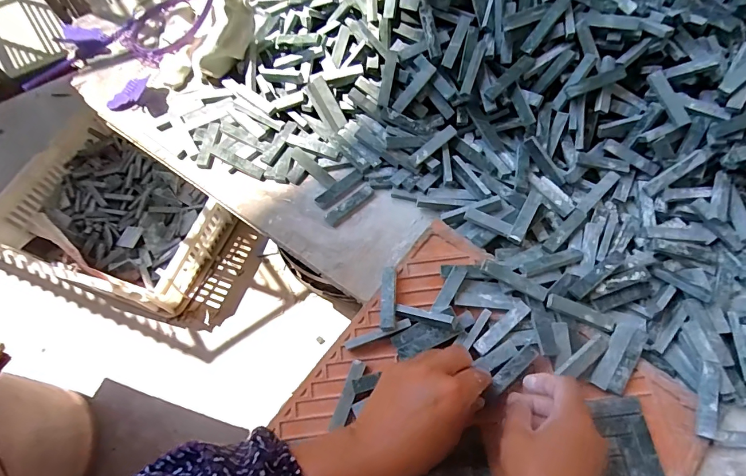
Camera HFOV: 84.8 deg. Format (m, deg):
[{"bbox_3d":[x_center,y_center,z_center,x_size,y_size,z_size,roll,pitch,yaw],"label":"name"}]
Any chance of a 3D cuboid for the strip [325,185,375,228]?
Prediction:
[{"bbox_3d":[-0.024,-0.036,0.440,0.061,0.004,0.016,-41,89,-17],"label":"strip"}]

